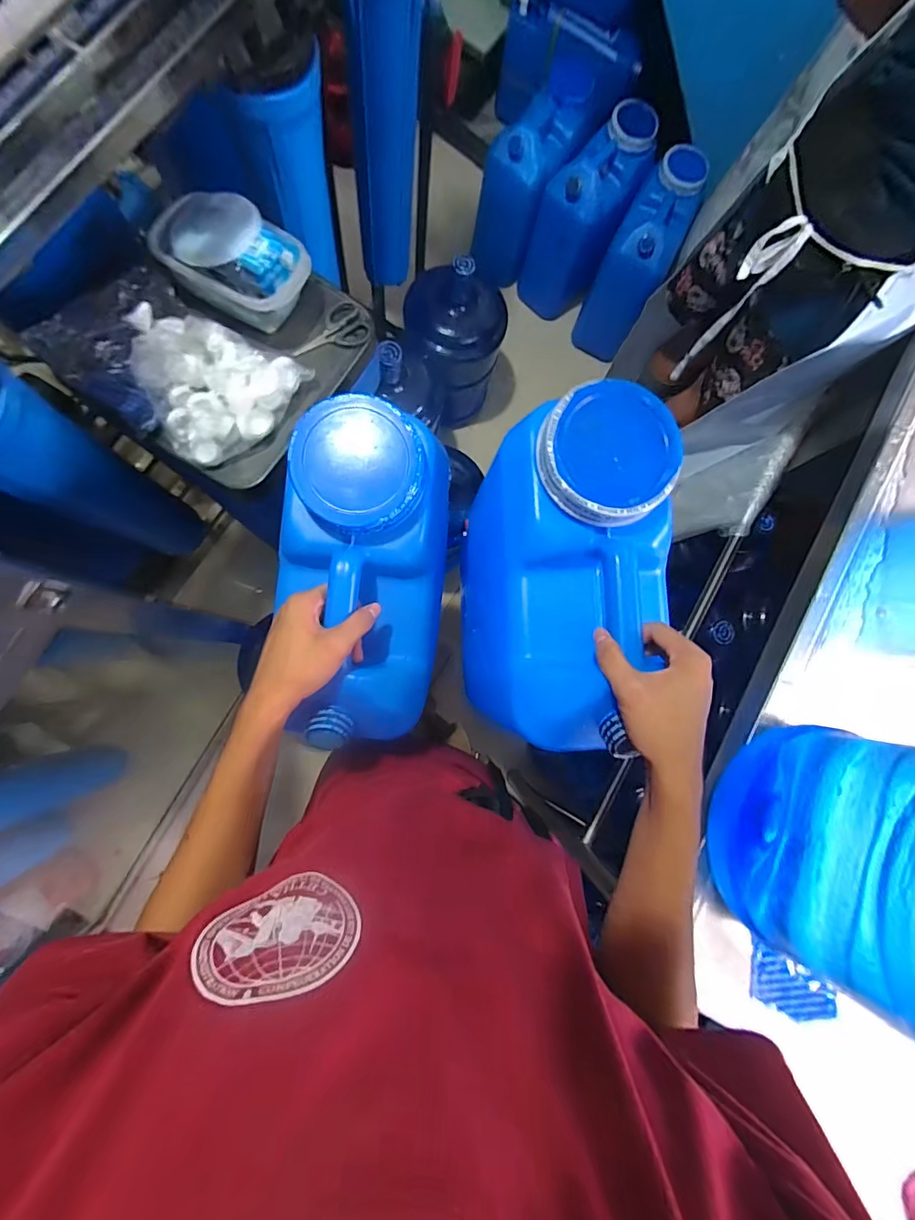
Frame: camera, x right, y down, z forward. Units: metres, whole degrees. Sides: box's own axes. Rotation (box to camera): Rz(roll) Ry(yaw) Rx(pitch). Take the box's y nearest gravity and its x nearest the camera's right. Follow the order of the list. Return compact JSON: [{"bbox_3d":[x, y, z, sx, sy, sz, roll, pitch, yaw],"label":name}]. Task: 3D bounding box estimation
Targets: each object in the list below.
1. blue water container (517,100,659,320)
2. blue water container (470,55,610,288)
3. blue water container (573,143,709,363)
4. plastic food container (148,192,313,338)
[{"bbox_3d":[0.351,-1.099,1.351,0.204,0.387,0.291,28,81,-3],"label":"blue water container"},{"bbox_3d":[0.210,-1.199,1.340,0.188,0.360,0.319,42,81,0],"label":"blue water container"},{"bbox_3d":[0.497,-0.968,1.339,0.167,0.367,0.314,28,81,-3],"label":"blue water container"},{"bbox_3d":[-0.278,-0.440,0.594,0.166,0.075,0.125,26,81,-3],"label":"plastic food container"}]

